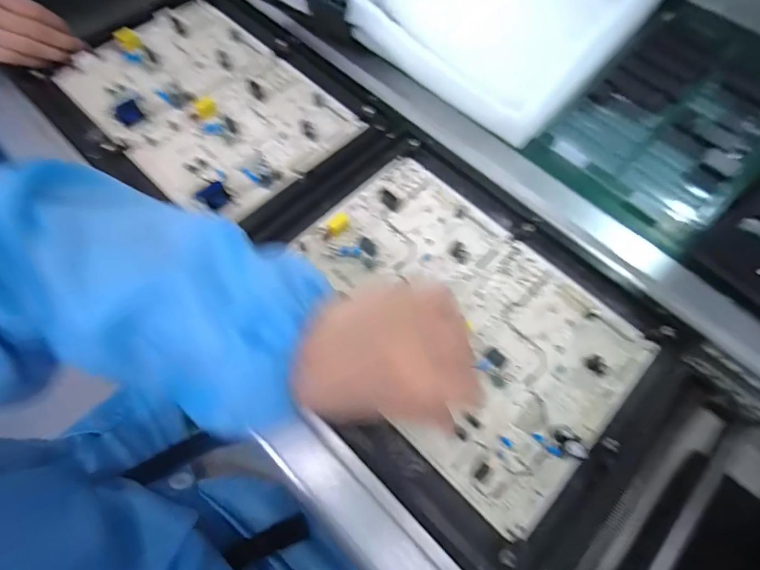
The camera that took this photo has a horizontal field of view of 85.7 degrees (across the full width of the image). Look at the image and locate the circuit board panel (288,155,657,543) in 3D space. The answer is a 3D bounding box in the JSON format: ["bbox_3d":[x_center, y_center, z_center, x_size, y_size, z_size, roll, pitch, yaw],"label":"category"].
[{"bbox_3d":[0.061,0.023,0.349,0.287,0.016,0.201,41,71,14],"label":"circuit board panel"}]

